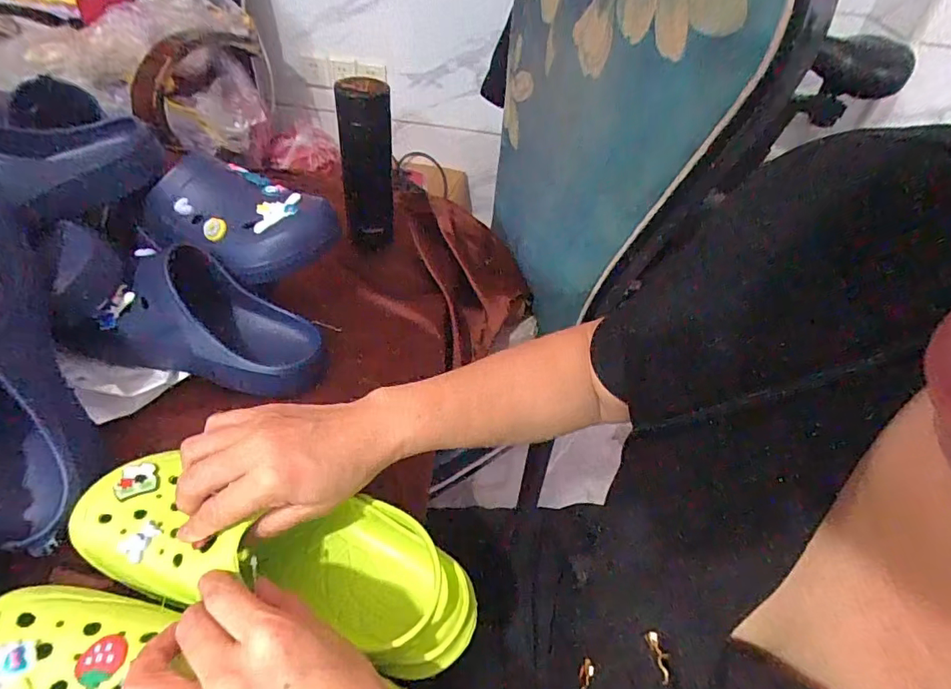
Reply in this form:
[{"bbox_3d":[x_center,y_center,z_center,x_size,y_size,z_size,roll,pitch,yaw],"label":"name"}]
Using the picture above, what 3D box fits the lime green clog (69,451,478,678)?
[{"bbox_3d":[-0.140,0.148,0.355,0.279,0.077,0.099,16,46,-3],"label":"lime green clog"}]

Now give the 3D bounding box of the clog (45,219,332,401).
[{"bbox_3d":[-0.281,-0.026,0.500,0.261,0.083,0.109,22,44,-14],"label":"clog"}]

